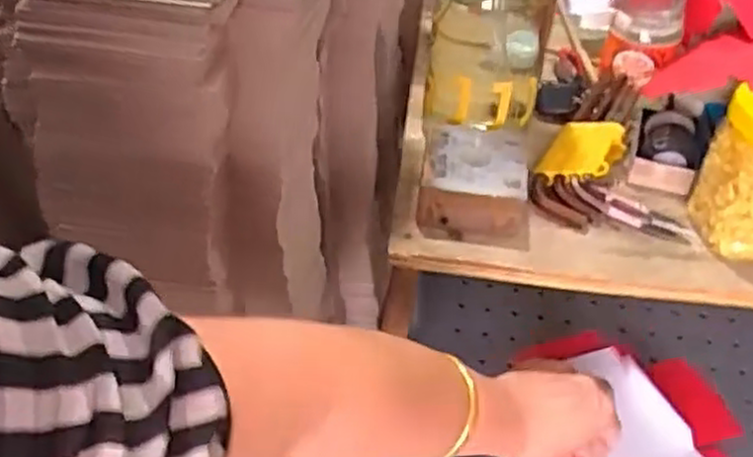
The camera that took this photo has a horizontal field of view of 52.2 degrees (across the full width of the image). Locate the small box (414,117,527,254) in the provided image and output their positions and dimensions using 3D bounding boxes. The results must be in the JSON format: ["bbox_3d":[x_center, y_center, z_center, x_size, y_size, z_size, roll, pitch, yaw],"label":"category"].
[{"bbox_3d":[0.065,-0.035,0.541,0.078,0.041,0.083,1,41,0],"label":"small box"}]

